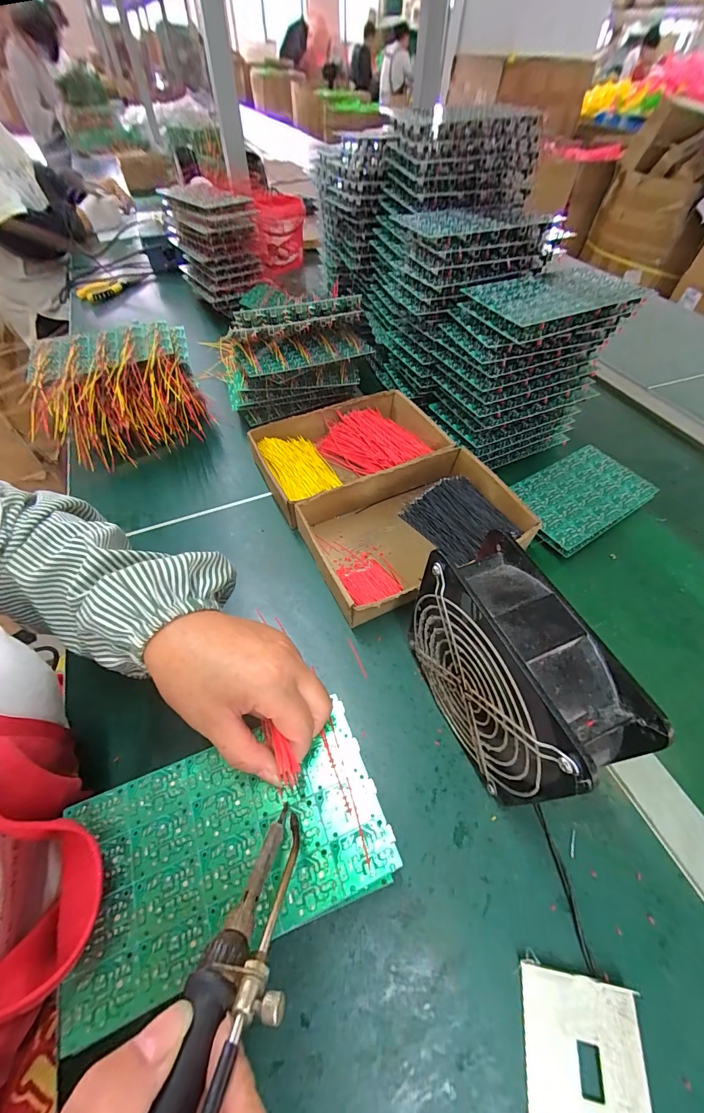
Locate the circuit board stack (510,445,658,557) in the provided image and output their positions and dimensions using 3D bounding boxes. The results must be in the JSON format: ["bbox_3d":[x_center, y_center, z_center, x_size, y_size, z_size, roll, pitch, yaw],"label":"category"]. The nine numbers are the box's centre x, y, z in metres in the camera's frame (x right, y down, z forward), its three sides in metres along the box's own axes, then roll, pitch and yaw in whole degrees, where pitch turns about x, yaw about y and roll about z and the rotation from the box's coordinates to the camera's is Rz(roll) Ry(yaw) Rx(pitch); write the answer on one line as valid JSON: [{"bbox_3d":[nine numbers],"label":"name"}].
[{"bbox_3d":[0.276,-0.072,0.470,0.174,0.026,0.104,-29,59,-20],"label":"circuit board stack"}]

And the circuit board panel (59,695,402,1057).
[{"bbox_3d":[-0.069,0.164,0.222,0.171,0.004,0.103,-18,55,-13],"label":"circuit board panel"}]

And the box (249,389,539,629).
[{"bbox_3d":[0.033,-0.082,0.466,0.241,0.051,0.303,-22,57,-16],"label":"box"}]

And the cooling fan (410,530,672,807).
[{"bbox_3d":[0.101,0.086,0.274,0.061,0.152,0.147,-17,56,-13],"label":"cooling fan"}]

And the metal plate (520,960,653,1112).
[{"bbox_3d":[0.133,0.286,0.215,0.064,0.009,0.068,9,54,6],"label":"metal plate"}]

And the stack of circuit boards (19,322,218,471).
[{"bbox_3d":[-0.305,-0.219,0.518,0.191,0.107,0.171,-22,57,-17],"label":"stack of circuit boards"}]

